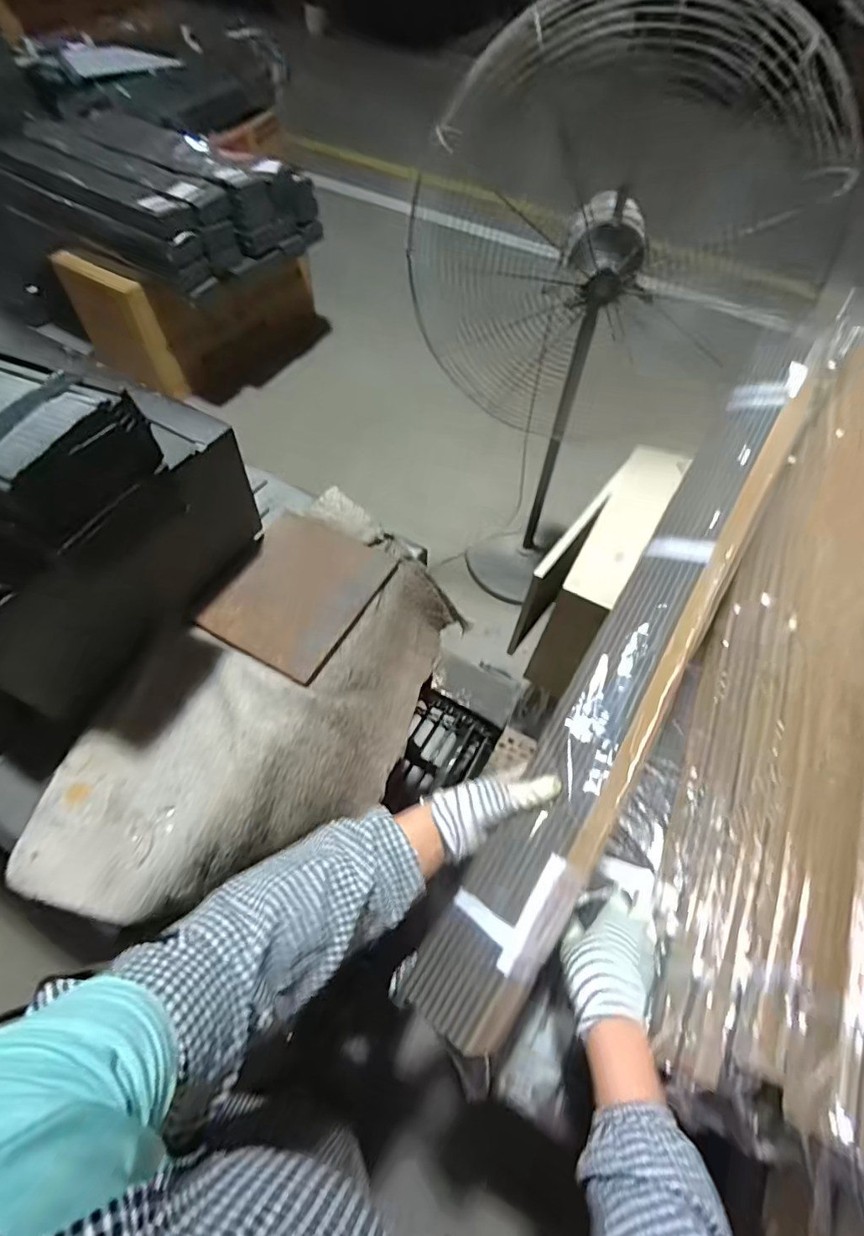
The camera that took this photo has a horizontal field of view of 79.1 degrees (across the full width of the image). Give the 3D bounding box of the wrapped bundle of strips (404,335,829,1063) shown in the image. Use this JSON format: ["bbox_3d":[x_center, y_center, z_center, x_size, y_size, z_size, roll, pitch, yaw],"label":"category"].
[{"bbox_3d":[0.259,0.002,0.600,0.098,0.058,0.913,29,71,14],"label":"wrapped bundle of strips"}]

